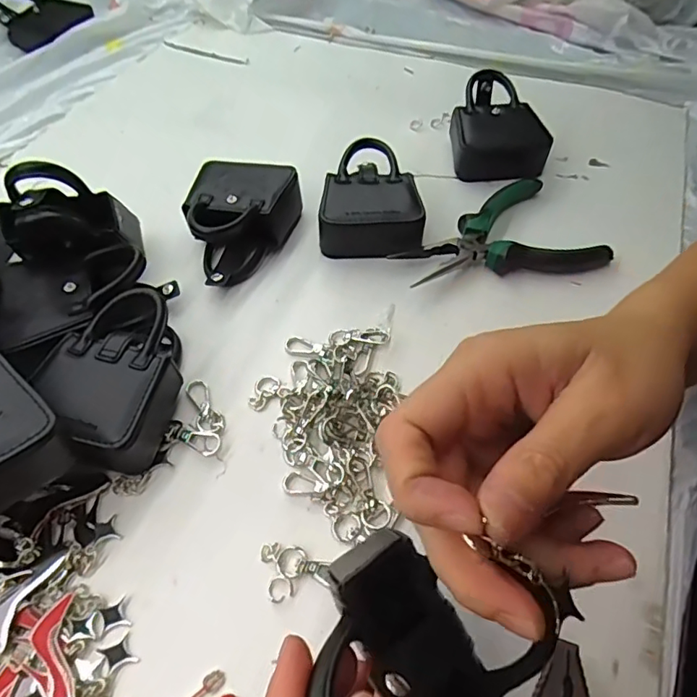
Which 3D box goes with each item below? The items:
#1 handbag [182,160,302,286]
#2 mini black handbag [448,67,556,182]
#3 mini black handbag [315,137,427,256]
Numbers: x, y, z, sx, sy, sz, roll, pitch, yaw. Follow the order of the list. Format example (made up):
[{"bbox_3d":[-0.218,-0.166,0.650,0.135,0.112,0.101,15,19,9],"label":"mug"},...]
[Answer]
[{"bbox_3d":[-0.077,-0.093,0.399,0.079,0.044,0.105,-2,52,-4],"label":"handbag"},{"bbox_3d":[0.131,-0.190,0.470,0.082,0.049,0.095,7,52,3],"label":"mini black handbag"},{"bbox_3d":[0.019,-0.116,0.419,0.074,0.041,0.097,5,52,2],"label":"mini black handbag"}]

